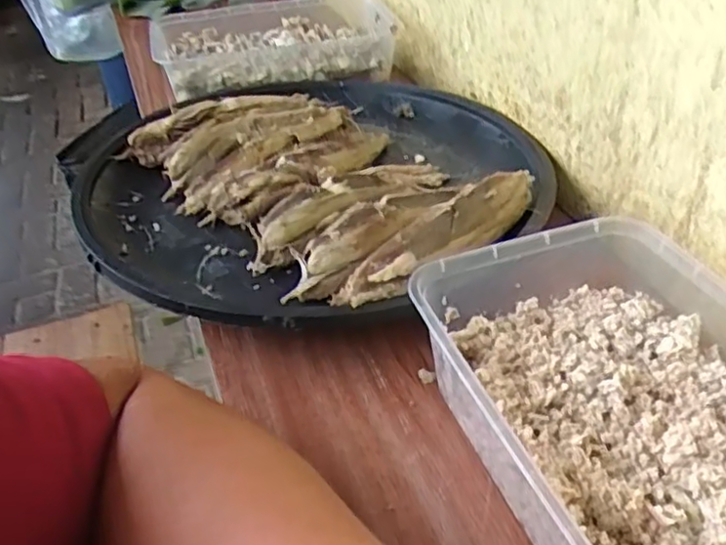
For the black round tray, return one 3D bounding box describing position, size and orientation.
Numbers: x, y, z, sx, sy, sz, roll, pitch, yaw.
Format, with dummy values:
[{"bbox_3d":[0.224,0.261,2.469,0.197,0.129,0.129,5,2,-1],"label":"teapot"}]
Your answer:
[{"bbox_3d":[-0.037,-0.076,0.558,0.358,0.059,0.338,-1,38,1],"label":"black round tray"}]

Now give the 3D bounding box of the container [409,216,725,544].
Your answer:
[{"bbox_3d":[0.137,0.085,0.328,0.162,0.078,0.262,-16,40,-17],"label":"container"}]

